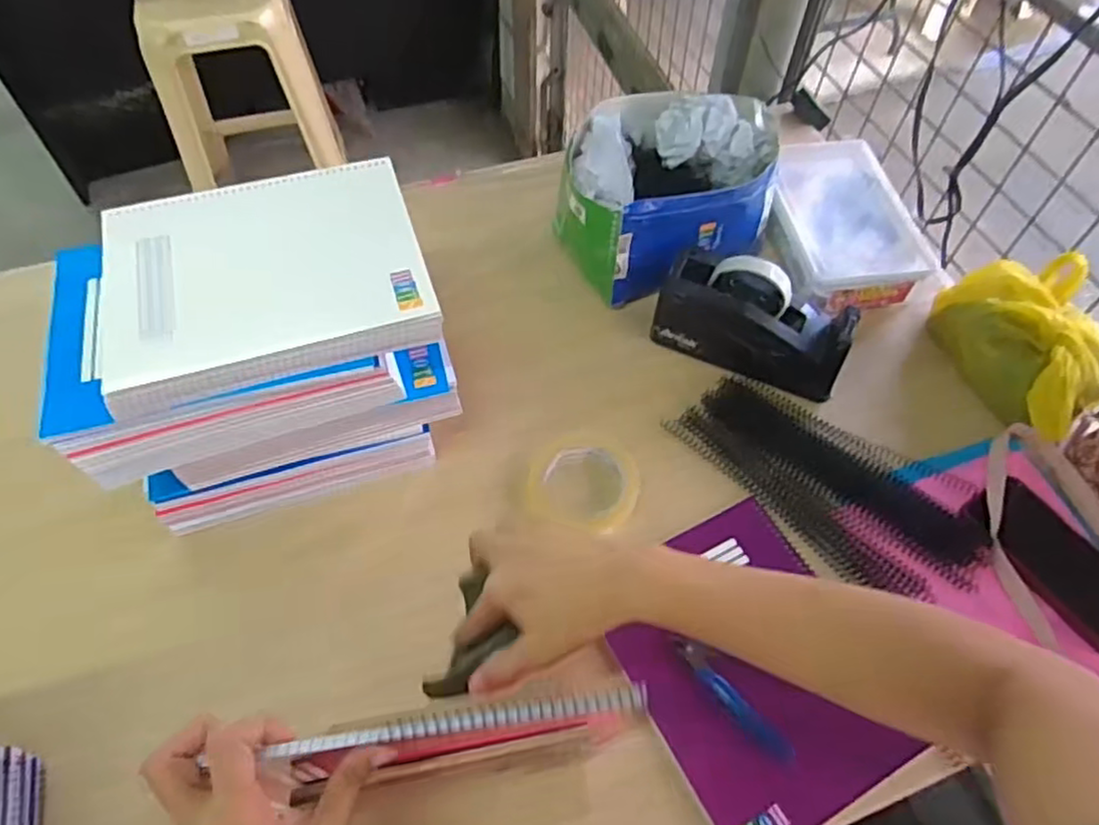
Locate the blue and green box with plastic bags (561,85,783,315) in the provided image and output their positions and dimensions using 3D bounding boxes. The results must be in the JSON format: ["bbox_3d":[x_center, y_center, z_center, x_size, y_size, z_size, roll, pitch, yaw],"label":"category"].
[{"bbox_3d":[0.132,-0.255,0.799,0.237,0.140,0.197,-15,59,-11],"label":"blue and green box with plastic bags"}]

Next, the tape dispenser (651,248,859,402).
[{"bbox_3d":[0.212,-0.097,0.727,0.194,0.096,0.071,21,60,11],"label":"tape dispenser"}]

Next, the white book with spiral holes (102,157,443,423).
[{"bbox_3d":[-0.232,-0.115,0.580,0.244,0.034,0.201,-15,59,-10],"label":"white book with spiral holes"}]

